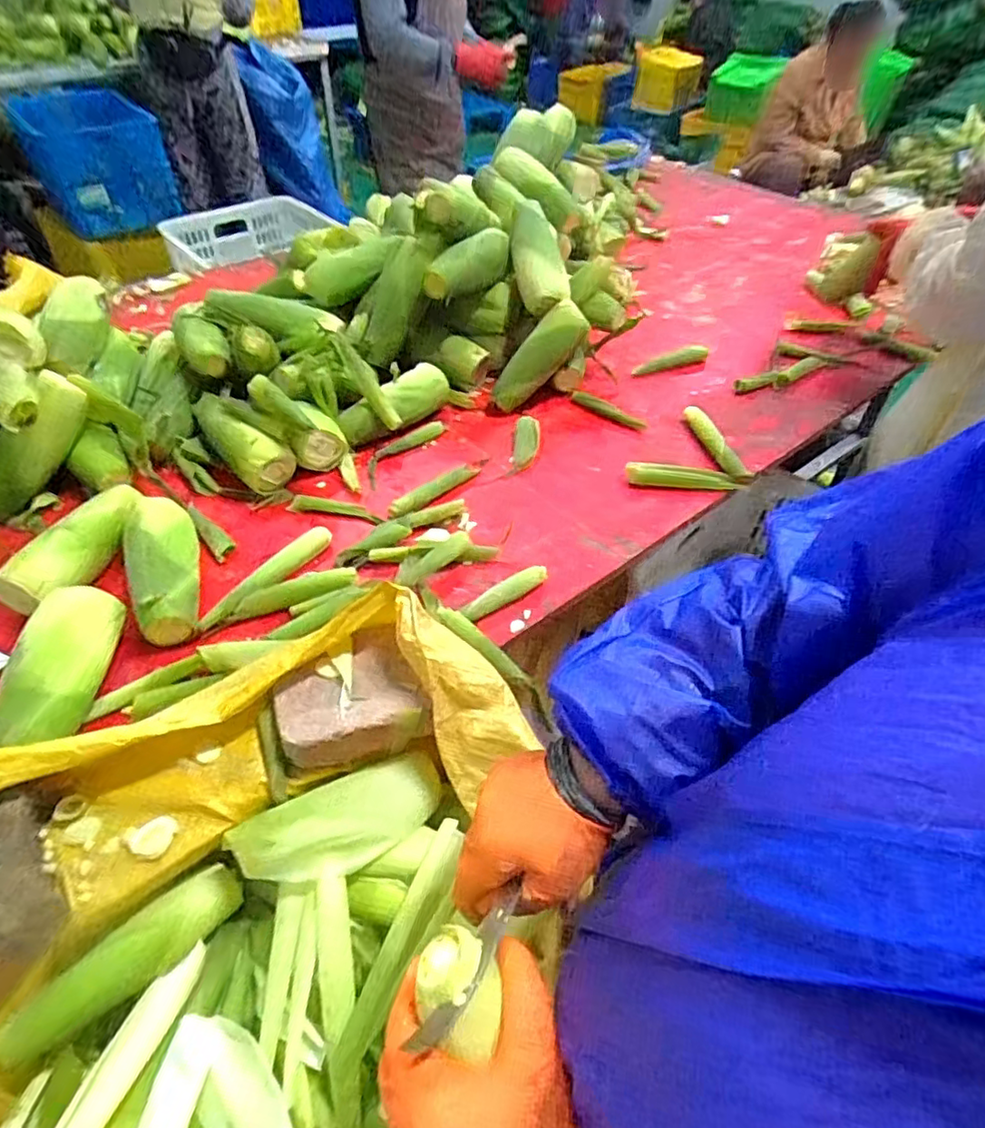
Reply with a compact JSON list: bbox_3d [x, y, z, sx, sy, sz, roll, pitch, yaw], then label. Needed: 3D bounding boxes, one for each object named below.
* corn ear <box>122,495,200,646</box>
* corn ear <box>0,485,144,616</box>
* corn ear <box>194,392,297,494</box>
[{"bbox_3d":[-0.363,-0.003,0.676,0.064,0.067,0.193,-16,50,-15],"label":"corn ear"},{"bbox_3d":[-0.456,-0.023,0.689,0.072,0.061,0.188,14,49,11],"label":"corn ear"},{"bbox_3d":[-0.346,-0.170,0.839,0.069,0.070,0.193,-32,56,-27],"label":"corn ear"}]

